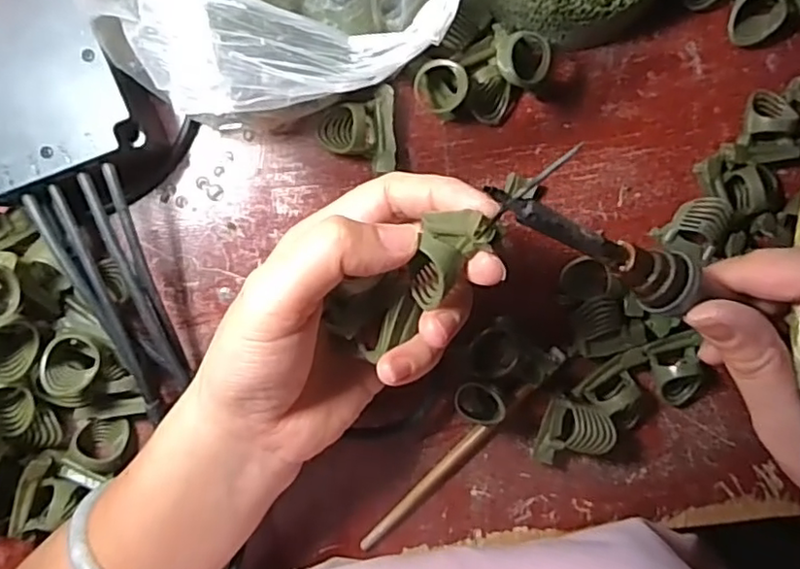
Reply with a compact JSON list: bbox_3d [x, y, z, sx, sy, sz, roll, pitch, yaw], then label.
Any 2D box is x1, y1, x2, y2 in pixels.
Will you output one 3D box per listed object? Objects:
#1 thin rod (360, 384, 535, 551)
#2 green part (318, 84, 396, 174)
[{"bbox_3d":[0.024,0.092,0.317,0.117,0.006,0.008,-44,95,1],"label":"thin rod"},{"bbox_3d":[-0.020,-0.073,0.296,0.035,0.022,0.039,-2,94,-3],"label":"green part"}]

